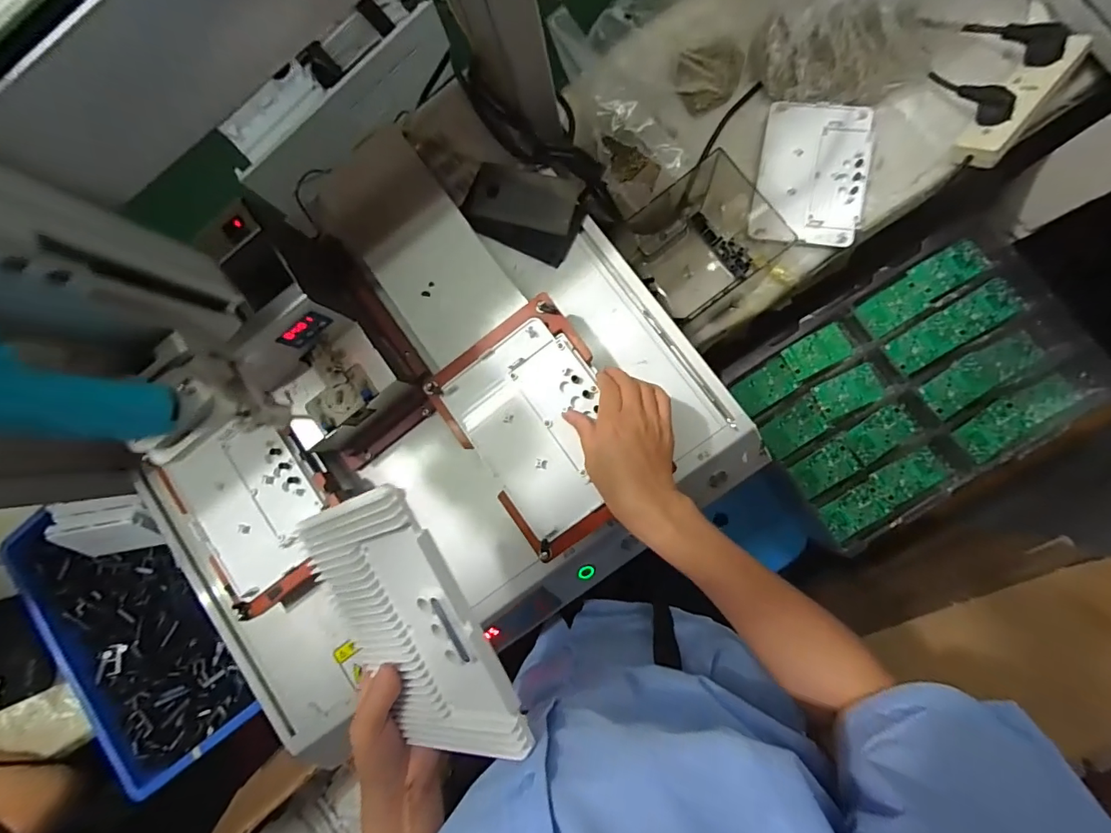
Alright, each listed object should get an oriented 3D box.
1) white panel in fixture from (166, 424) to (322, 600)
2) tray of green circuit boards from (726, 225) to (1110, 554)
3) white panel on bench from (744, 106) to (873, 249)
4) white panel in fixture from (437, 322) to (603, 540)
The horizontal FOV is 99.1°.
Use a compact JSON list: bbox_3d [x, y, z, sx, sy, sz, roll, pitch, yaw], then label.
[{"bbox_3d":[-0.325,0.092,0.510,0.134,0.020,0.161,-35,89,0],"label":"white panel in fixture"},{"bbox_3d":[0.577,-0.056,0.772,0.491,0.038,0.340,-35,83,5],"label":"tray of green circuit boards"},{"bbox_3d":[0.344,-0.323,0.634,0.136,0.017,0.189,10,89,9],"label":"white panel on bench"},{"bbox_3d":[-0.011,0.009,0.465,0.137,0.009,0.182,-38,82,5],"label":"white panel in fixture"}]

